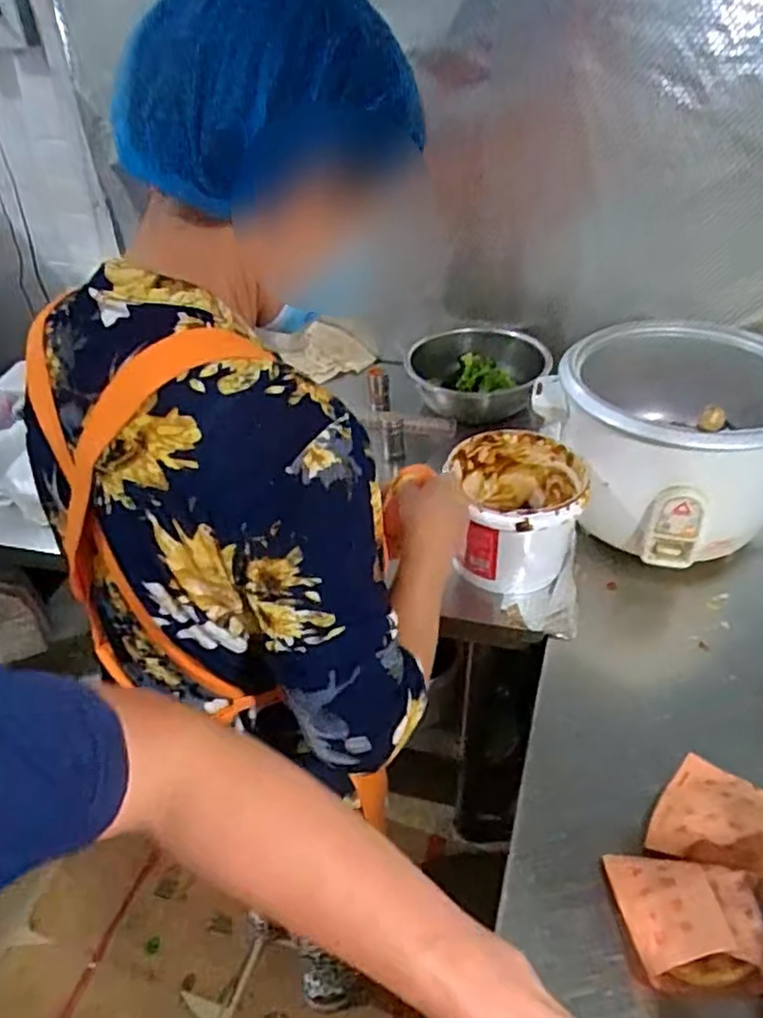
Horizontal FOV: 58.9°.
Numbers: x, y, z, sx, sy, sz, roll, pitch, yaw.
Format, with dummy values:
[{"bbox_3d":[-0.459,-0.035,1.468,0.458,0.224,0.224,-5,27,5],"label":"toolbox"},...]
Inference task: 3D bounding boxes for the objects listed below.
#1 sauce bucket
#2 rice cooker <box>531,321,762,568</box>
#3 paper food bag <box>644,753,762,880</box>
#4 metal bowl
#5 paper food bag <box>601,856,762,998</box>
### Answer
[{"bbox_3d":[0.178,0.008,0.894,0.159,0.149,0.166,-2,40,2],"label":"sauce bucket"},{"bbox_3d":[0.389,-0.085,0.900,0.263,0.216,0.319,-22,44,-21],"label":"rice cooker"},{"bbox_3d":[0.325,0.297,0.645,0.111,0.041,0.117,28,49,31],"label":"paper food bag"},{"bbox_3d":[0.162,-0.242,1.225,0.253,0.086,0.253,-2,40,2],"label":"metal bowl"},{"bbox_3d":[0.265,0.350,0.583,0.114,0.061,0.100,0,40,4],"label":"paper food bag"}]

